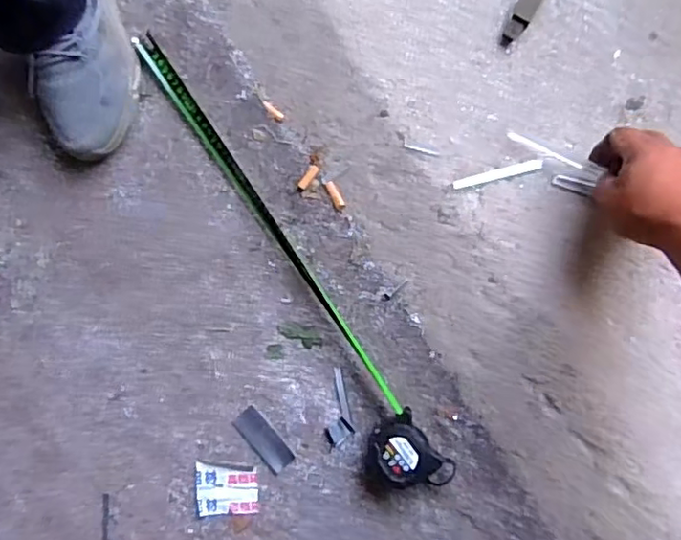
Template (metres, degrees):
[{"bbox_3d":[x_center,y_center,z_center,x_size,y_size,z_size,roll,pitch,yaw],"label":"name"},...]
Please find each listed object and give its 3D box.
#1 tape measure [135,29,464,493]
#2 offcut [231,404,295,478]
[{"bbox_3d":[-0.073,-0.008,0.672,0.078,0.047,0.598,-34,86,-1],"label":"tape measure"},{"bbox_3d":[-0.084,0.188,0.675,0.030,0.004,0.076,-41,86,-1],"label":"offcut"}]

